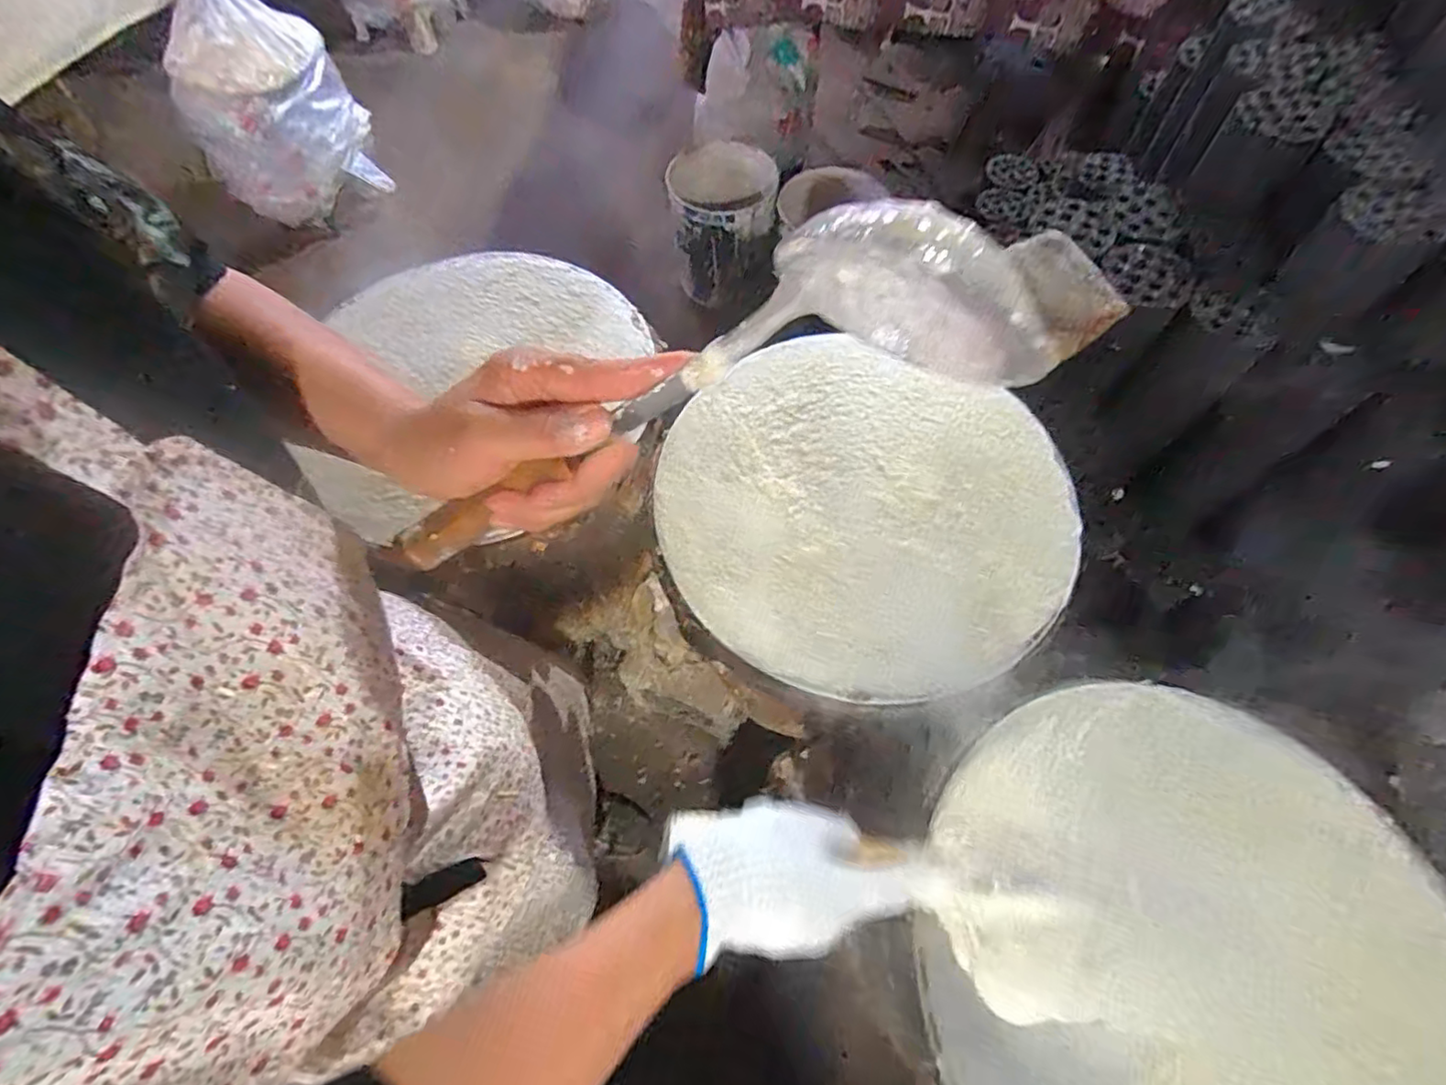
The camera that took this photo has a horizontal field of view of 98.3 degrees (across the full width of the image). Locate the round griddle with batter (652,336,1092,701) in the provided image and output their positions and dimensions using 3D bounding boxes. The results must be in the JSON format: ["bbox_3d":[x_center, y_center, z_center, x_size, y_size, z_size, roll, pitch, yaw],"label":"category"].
[{"bbox_3d":[0.129,-0.037,0.588,0.371,0.014,0.352,-1,64,1],"label":"round griddle with batter"}]

